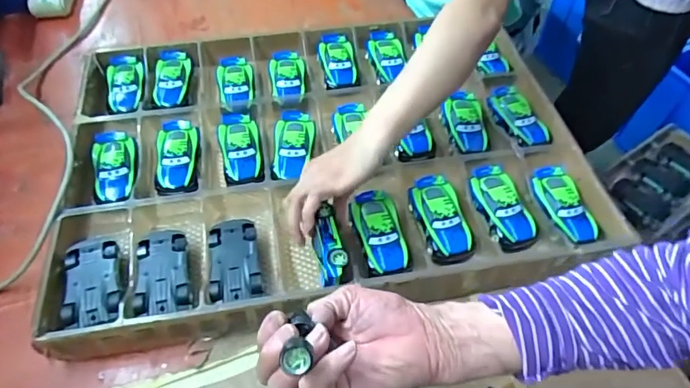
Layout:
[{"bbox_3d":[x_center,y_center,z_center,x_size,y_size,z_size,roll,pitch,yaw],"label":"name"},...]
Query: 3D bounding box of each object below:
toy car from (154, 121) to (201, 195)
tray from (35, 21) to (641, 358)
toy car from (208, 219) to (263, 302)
[{"bbox_3d":[-0.222,-0.045,0.641,0.059,0.033,0.115,-9,54,-9],"label":"toy car"},{"bbox_3d":[-0.028,-0.066,0.661,0.655,0.053,0.469,-8,53,-8],"label":"tray"},{"bbox_3d":[-0.125,0.079,0.551,0.055,0.027,0.100,-8,55,-5],"label":"toy car"}]

